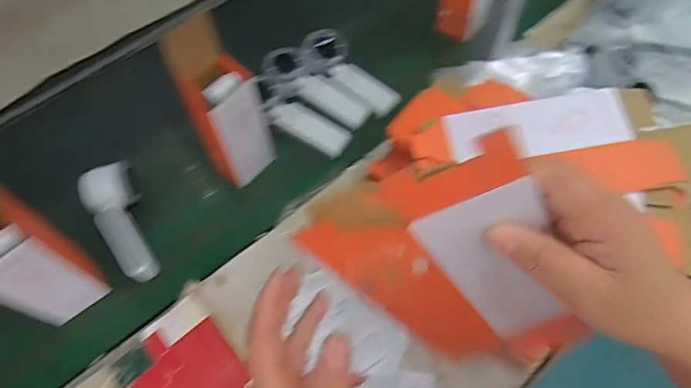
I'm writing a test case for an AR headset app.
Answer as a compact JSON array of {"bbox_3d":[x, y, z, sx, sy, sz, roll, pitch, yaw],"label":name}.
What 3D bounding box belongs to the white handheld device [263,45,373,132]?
[{"bbox_3d":[-0.044,-0.156,0.739,0.174,0.027,0.067,34,66,4],"label":"white handheld device"}]

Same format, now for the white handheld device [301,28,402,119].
[{"bbox_3d":[0.005,-0.180,0.735,0.163,0.060,0.072,37,67,19],"label":"white handheld device"}]

